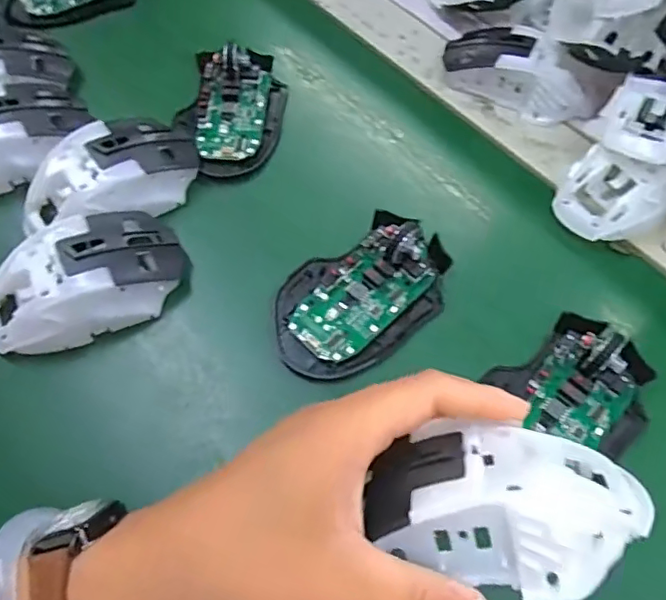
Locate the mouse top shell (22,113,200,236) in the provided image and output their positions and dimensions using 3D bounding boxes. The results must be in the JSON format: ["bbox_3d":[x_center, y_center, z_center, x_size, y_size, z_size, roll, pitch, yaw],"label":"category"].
[{"bbox_3d":[-0.135,-0.075,0.351,0.064,0.039,0.106,32,68,20],"label":"mouse top shell"}]

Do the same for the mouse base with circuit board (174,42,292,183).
[{"bbox_3d":[-0.070,-0.134,0.395,0.066,0.024,0.106,3,61,6],"label":"mouse base with circuit board"}]

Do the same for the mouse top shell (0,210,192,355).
[{"bbox_3d":[-0.144,-0.013,0.321,0.114,0.038,0.064,-23,62,-9],"label":"mouse top shell"}]

